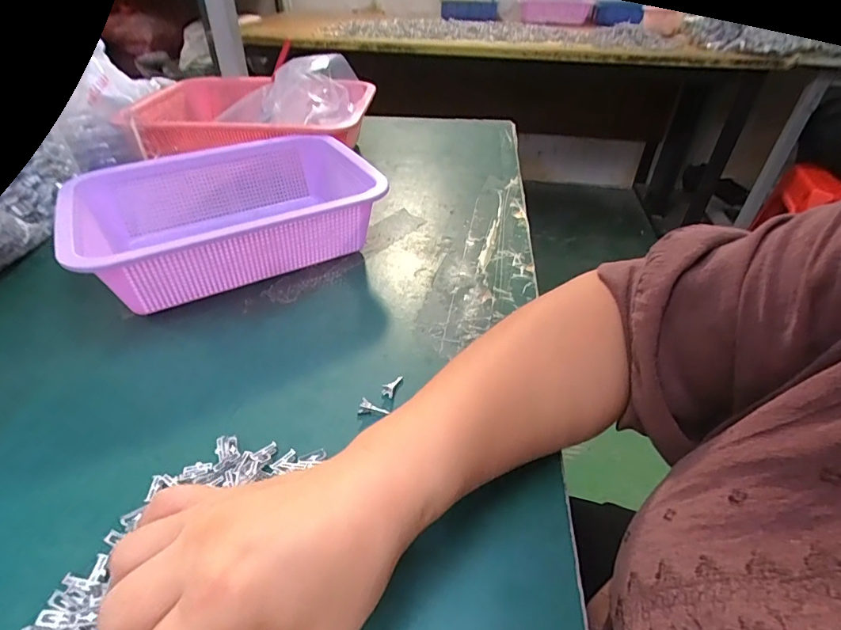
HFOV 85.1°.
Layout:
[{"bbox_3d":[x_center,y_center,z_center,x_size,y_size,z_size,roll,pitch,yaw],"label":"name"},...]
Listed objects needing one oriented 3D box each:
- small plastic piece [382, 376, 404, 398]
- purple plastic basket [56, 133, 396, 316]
[{"bbox_3d":[-0.021,0.049,0.325,0.009,0.007,0.021,14,41,14],"label":"small plastic piece"},{"bbox_3d":[-0.185,-0.099,0.446,0.251,0.079,0.191,-19,43,-24],"label":"purple plastic basket"}]

